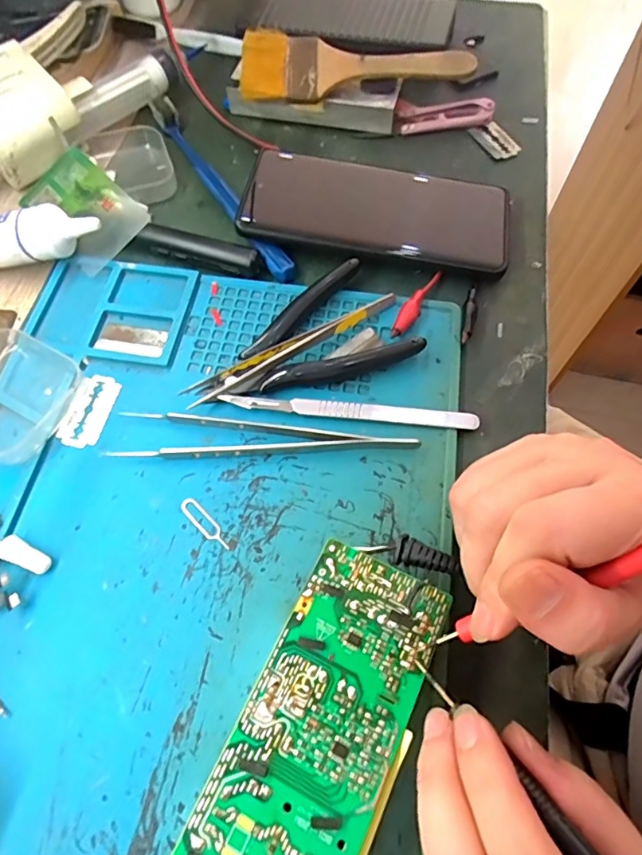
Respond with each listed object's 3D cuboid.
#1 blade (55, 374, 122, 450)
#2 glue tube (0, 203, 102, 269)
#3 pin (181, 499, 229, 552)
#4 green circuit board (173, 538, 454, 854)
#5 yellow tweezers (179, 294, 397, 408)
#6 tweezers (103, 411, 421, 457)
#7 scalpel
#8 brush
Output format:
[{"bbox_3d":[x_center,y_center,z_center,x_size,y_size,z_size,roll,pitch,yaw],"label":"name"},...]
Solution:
[{"bbox_3d":[-0.124,-0.009,0.272,0.021,0.004,0.042,13,65,7],"label":"blade"},{"bbox_3d":[-0.193,-0.111,0.308,0.126,0.024,0.032,-5,91,8],"label":"glue tube"},{"bbox_3d":[-0.055,0.046,0.244,0.033,0.004,0.009,40,71,18],"label":"pin"},{"bbox_3d":[0.000,0.116,0.197,0.055,0.024,0.131,24,67,12],"label":"green circuit board"},{"bbox_3d":[-0.014,-0.046,0.284,0.130,0.010,0.010,-30,67,-13],"label":"yellow tweezers"},{"bbox_3d":[-0.028,0.004,0.261,0.152,0.009,0.023,1,64,1],"label":"tweezers"},{"bbox_3d":[0.015,-0.009,0.269,0.132,0.005,0.010,6,64,3],"label":"scalpel"},{"bbox_3d":[0.025,-0.257,0.362,0.162,0.009,0.067,7,72,3],"label":"brush"}]

